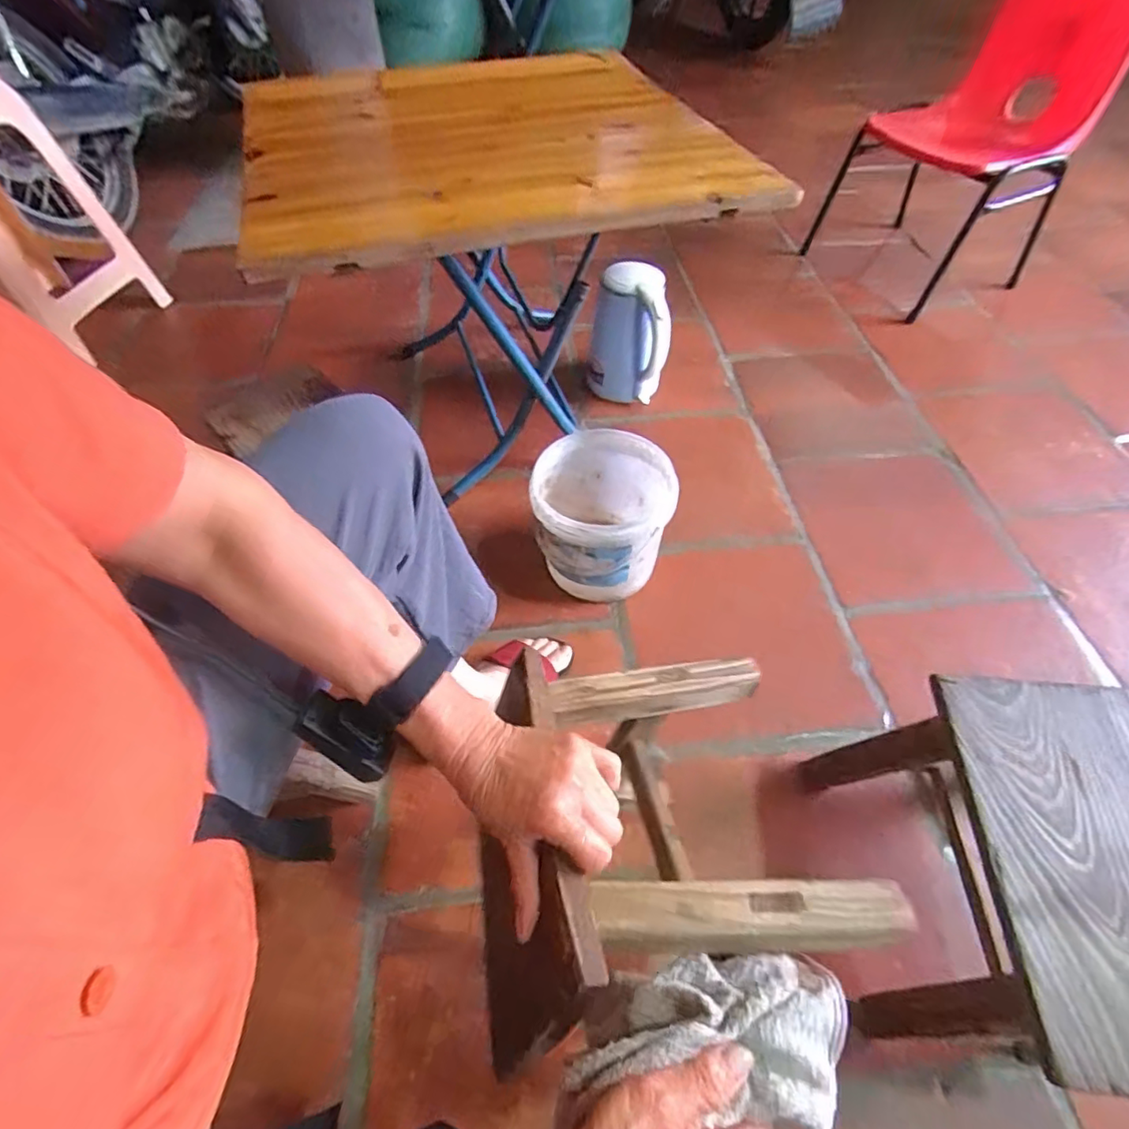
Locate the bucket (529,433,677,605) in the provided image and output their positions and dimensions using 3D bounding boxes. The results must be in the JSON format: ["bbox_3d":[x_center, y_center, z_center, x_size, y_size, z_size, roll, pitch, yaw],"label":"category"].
[{"bbox_3d":[0.053,-0.064,0.904,0.204,0.202,0.209,1,52,-1],"label":"bucket"}]

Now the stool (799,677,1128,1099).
[{"bbox_3d":[0.414,0.310,0.564,0.211,0.269,0.294,3,53,4],"label":"stool"}]

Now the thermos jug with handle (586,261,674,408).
[{"bbox_3d":[0.131,-0.464,1.177,0.153,0.247,0.114,5,52,2],"label":"thermos jug with handle"}]

